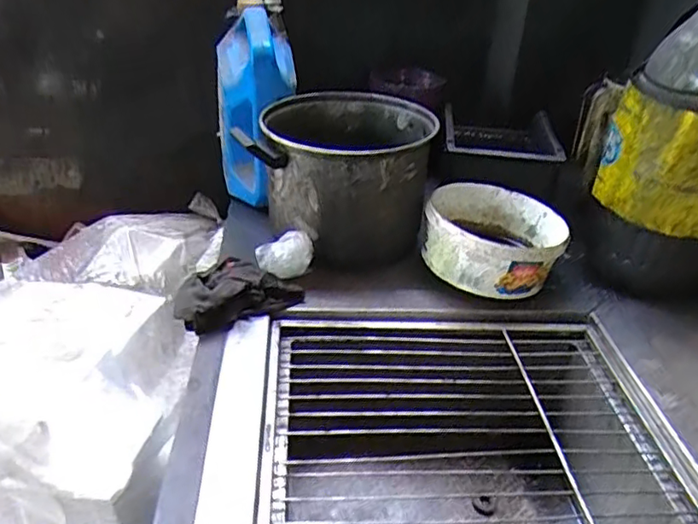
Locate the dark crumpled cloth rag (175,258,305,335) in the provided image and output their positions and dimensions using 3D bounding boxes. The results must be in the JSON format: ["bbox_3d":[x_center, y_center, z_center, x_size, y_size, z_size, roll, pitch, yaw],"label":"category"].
[{"bbox_3d":[-0.146,0.035,0.746,0.166,0.053,0.081,-18,38,-29],"label":"dark crumpled cloth rag"}]

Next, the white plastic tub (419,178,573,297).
[{"bbox_3d":[0.208,-0.027,0.851,0.196,0.107,0.195,7,33,6],"label":"white plastic tub"}]

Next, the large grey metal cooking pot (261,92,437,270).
[{"bbox_3d":[0.000,-0.133,0.892,0.235,0.185,0.254,3,33,-2],"label":"large grey metal cooking pot"}]

